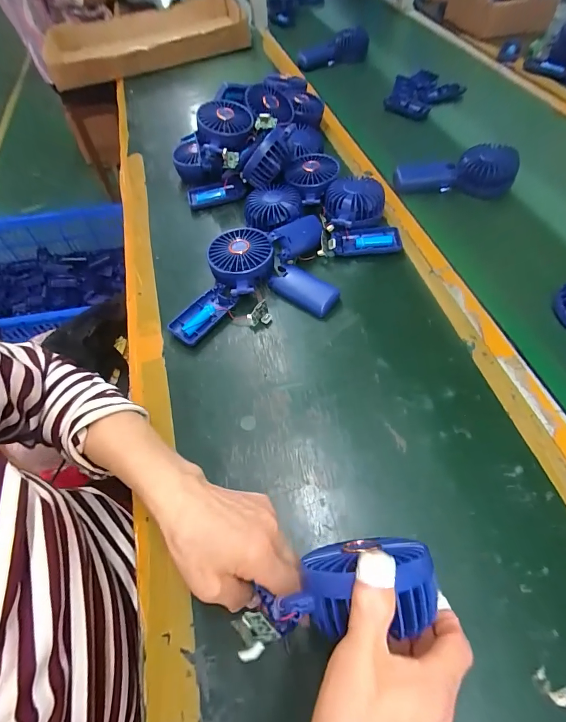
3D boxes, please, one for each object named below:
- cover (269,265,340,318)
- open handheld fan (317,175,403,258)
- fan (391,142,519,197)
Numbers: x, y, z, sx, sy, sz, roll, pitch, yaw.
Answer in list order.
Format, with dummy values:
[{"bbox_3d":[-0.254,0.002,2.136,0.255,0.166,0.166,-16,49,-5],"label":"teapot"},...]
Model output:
[{"bbox_3d":[0.027,-0.093,0.470,0.090,0.019,0.044,35,66,23],"label":"cover"},{"bbox_3d":[0.110,-0.209,0.514,0.110,0.043,0.132,2,58,5],"label":"open handheld fan"},{"bbox_3d":[0.272,-0.299,0.576,0.177,0.059,0.063,6,58,8],"label":"fan"}]

